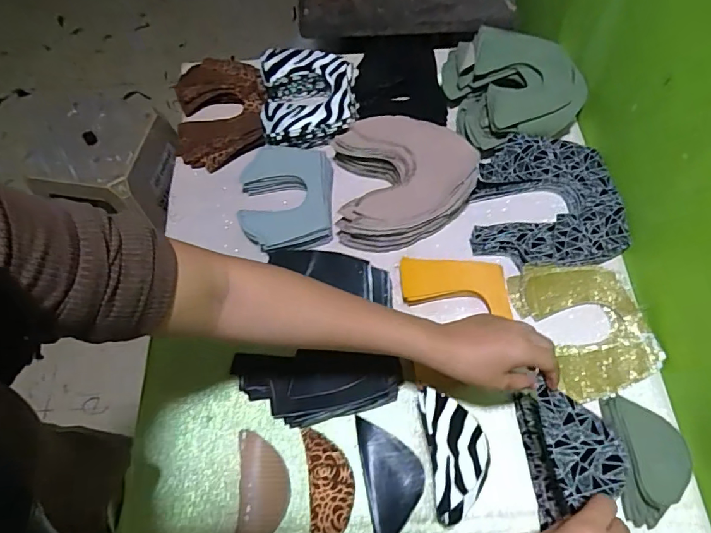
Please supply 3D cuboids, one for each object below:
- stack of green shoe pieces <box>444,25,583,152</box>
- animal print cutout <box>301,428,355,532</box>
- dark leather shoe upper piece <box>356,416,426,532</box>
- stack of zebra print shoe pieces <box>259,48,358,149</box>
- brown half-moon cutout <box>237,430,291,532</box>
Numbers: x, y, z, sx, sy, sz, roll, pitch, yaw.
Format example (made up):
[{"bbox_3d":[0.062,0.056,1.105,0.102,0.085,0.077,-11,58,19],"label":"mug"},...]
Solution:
[{"bbox_3d":[0.230,-0.248,0.683,0.173,0.096,0.164,-6,65,-2],"label":"stack of green shoe pieces"},{"bbox_3d":[-0.026,0.231,0.489,0.048,0.015,0.115,-8,65,-2],"label":"animal print cutout"},{"bbox_3d":[0.040,0.224,0.495,0.061,0.007,0.123,-10,65,-3],"label":"dark leather shoe upper piece"},{"bbox_3d":[-0.069,-0.251,0.701,0.140,0.057,0.153,-5,65,-1],"label":"stack of zebra print shoe pieces"},{"bbox_3d":[-0.099,0.238,0.496,0.054,0.005,0.116,-4,65,0],"label":"brown half-moon cutout"}]

